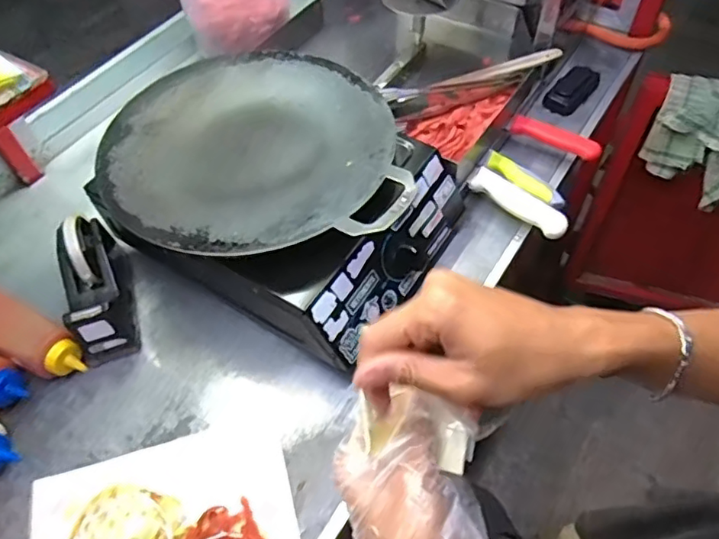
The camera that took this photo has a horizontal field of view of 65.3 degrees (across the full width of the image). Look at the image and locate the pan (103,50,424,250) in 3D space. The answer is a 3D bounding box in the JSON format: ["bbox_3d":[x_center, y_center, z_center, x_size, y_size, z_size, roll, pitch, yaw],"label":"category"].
[{"bbox_3d":[-0.126,-0.148,0.654,0.331,0.020,0.320,-1,55,2],"label":"pan"}]

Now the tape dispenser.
[{"bbox_3d":[-0.320,0.017,0.675,0.053,0.101,0.162,-19,57,-11],"label":"tape dispenser"}]

